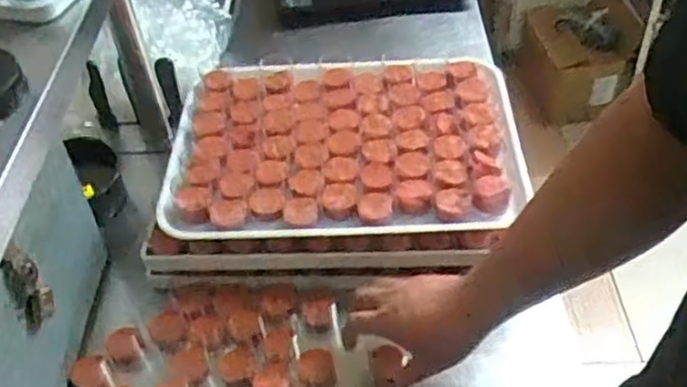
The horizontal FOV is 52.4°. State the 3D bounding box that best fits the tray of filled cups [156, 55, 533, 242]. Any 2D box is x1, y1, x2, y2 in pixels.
[{"bbox_3d":[0.001,-0.069,0.866,0.411,0.042,0.309,0,45,3],"label":"tray of filled cups"}]

